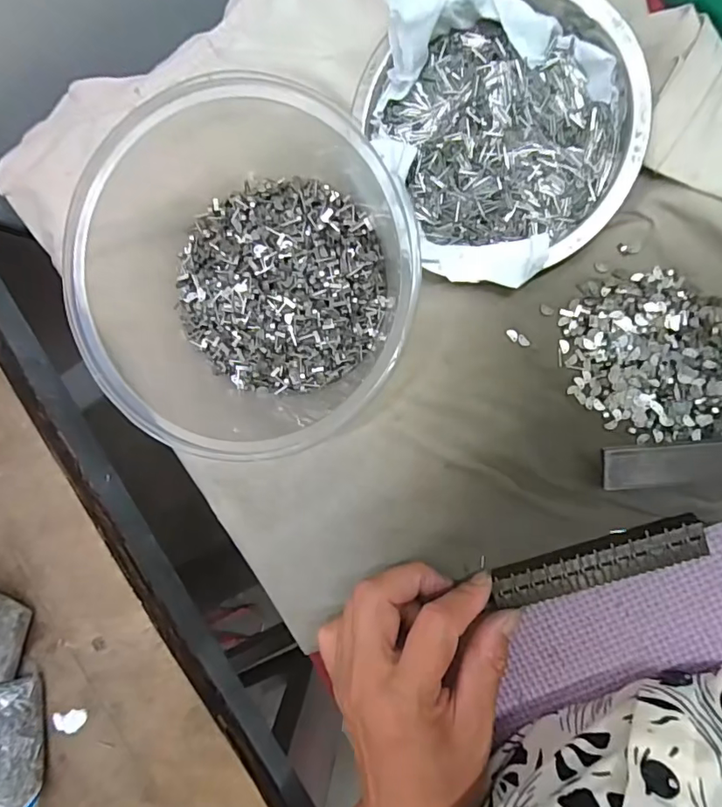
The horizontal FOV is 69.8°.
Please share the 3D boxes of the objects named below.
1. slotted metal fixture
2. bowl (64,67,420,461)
[{"bbox_3d":[0.111,0.075,0.244,0.096,0.007,0.022,-21,92,11],"label":"slotted metal fixture"},{"bbox_3d":[-0.045,-0.053,0.224,0.133,0.058,0.139,1,95,6],"label":"bowl"}]

